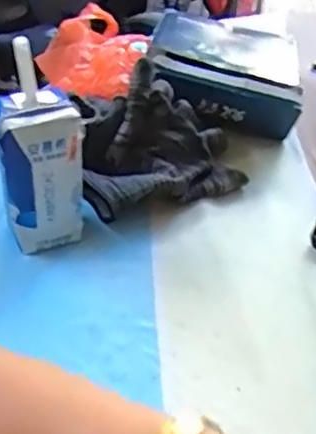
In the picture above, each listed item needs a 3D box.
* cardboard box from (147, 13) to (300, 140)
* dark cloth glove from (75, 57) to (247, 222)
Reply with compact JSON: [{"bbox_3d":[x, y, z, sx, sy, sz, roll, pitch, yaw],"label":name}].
[{"bbox_3d":[0.063,-0.136,0.619,0.137,0.059,0.178,6,38,1],"label":"cardboard box"},{"bbox_3d":[0.005,-0.056,0.498,0.128,0.072,0.099,-4,39,-11],"label":"dark cloth glove"}]

